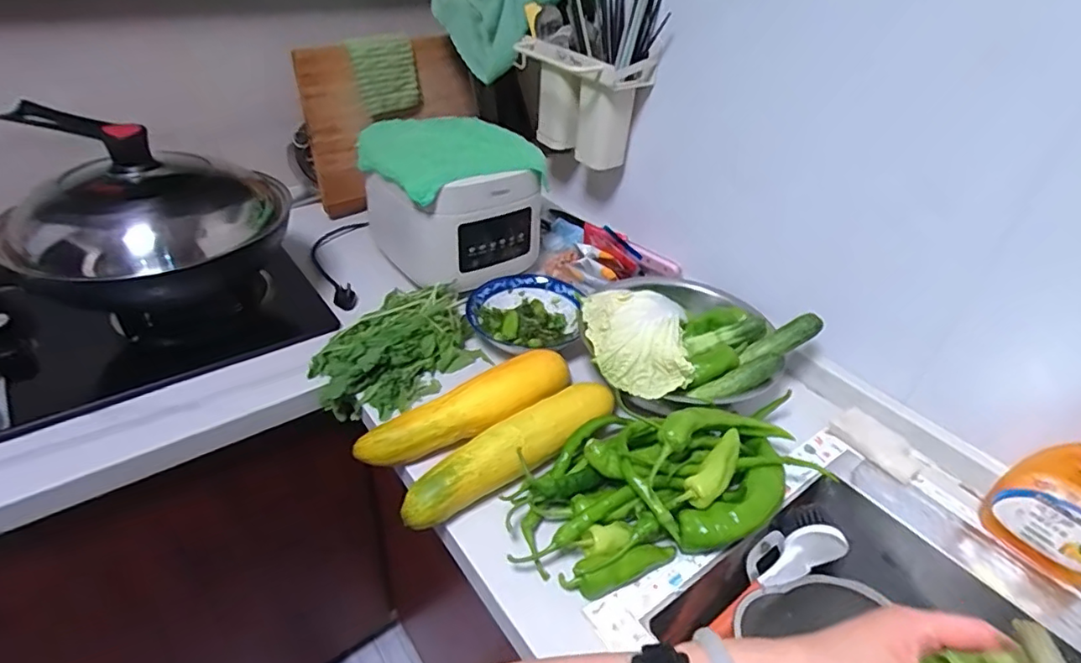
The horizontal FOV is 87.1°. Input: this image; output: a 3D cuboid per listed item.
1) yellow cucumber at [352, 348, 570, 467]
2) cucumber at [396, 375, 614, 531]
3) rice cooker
[{"bbox_3d":[-0.080,0.089,0.643,0.242,0.055,0.063,-22,45,-31],"label":"yellow cucumber"},{"bbox_3d":[-0.027,0.123,0.612,0.262,0.045,0.055,-24,46,-33],"label":"cucumber"},{"bbox_3d":[-0.134,-0.213,0.886,0.220,0.178,0.231,-23,46,-32],"label":"rice cooker"}]

